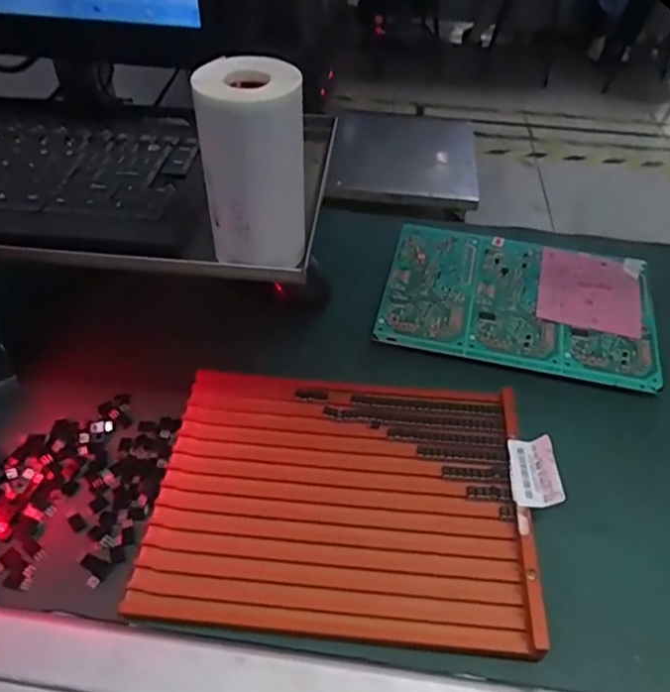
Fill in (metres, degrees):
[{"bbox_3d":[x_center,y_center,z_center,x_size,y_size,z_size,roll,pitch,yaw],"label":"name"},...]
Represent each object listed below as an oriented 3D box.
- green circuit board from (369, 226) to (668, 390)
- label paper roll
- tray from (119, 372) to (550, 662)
[{"bbox_3d":[0.158,-0.043,0.526,0.222,0.009,0.149,11,44,10],"label":"green circuit board"},{"bbox_3d":[-0.041,-0.089,0.313,0.050,0.100,0.055,1,43,-1],"label":"label paper roll"},{"bbox_3d":[0.005,0.097,0.407,0.234,0.015,0.181,5,43,3],"label":"tray"}]

